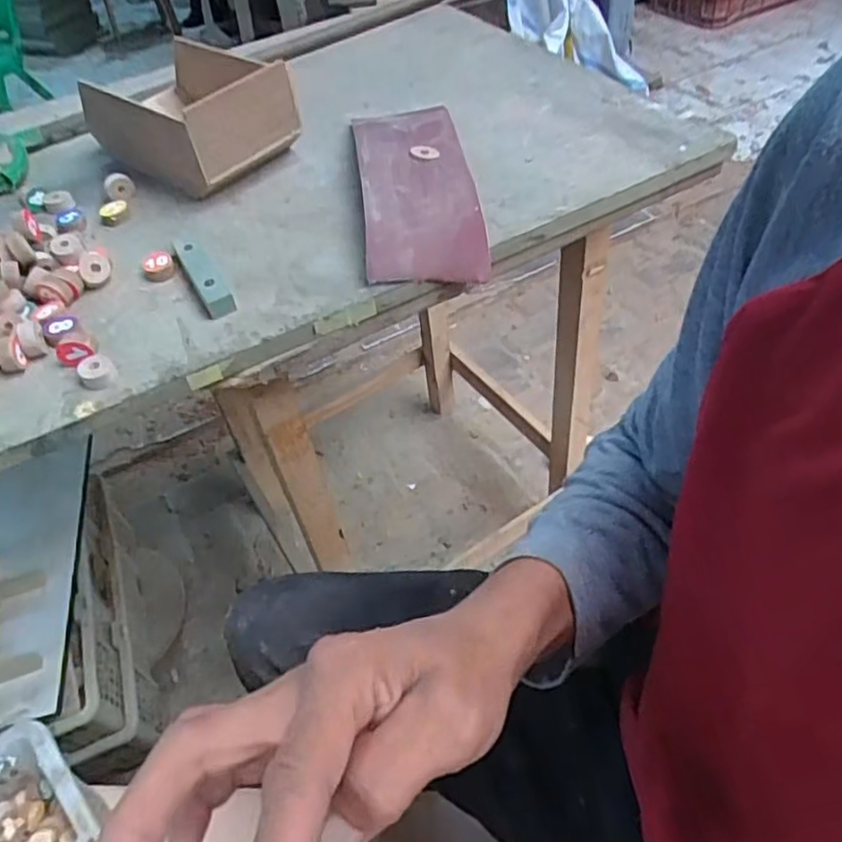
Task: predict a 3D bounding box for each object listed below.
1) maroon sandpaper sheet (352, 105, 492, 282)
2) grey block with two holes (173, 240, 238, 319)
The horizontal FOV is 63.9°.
[{"bbox_3d":[-0.006,-0.224,0.614,0.098,0.039,0.272,-7,48,-1],"label":"maroon sandpaper sheet"},{"bbox_3d":[-0.178,-0.121,0.554,0.022,0.014,0.106,-25,51,-16],"label":"grey block with two holes"}]

